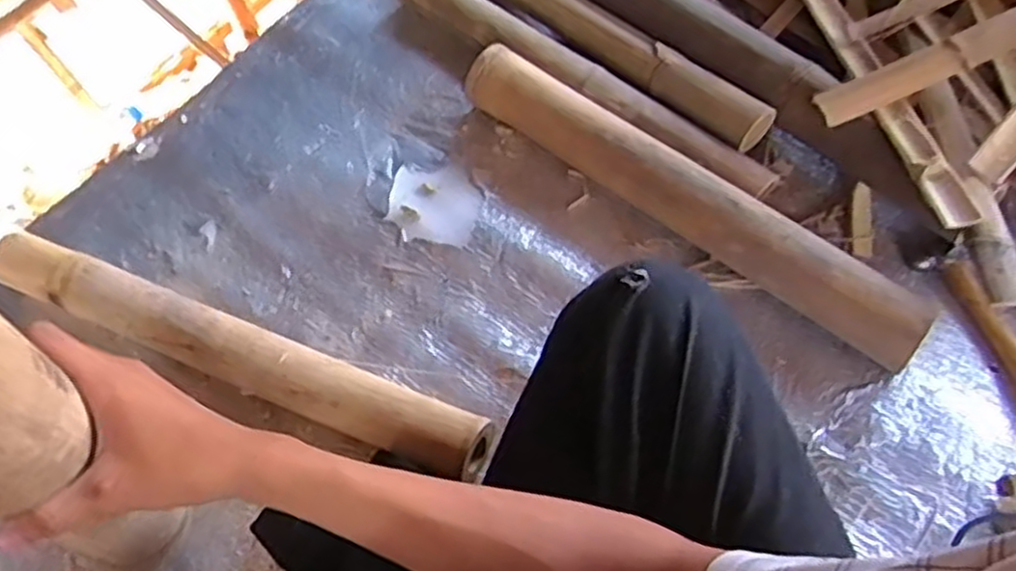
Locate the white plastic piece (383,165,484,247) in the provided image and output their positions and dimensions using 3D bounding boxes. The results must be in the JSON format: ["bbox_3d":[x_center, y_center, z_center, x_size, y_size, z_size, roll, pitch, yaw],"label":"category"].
[{"bbox_3d":[-0.078,-0.088,0.821,0.097,0.008,0.096,6,60,4],"label":"white plastic piece"}]

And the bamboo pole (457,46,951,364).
[{"bbox_3d":[0.164,-0.096,0.768,0.520,0.057,0.064,39,67,20],"label":"bamboo pole"}]

